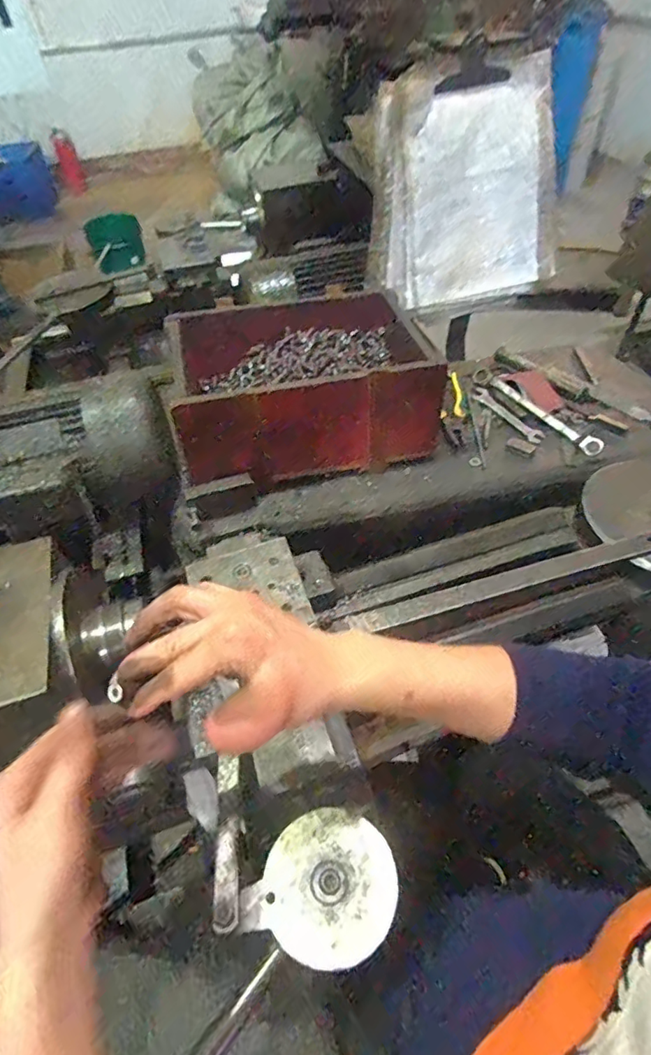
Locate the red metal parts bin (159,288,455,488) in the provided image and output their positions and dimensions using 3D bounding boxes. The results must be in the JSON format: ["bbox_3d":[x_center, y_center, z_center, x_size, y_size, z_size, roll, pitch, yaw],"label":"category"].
[{"bbox_3d":[-0.040,-0.222,0.793,0.366,0.123,0.290,-10,49,-4],"label":"red metal parts bin"}]

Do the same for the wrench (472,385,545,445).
[{"bbox_3d":[0.287,-0.182,0.831,0.028,0.014,0.149,-27,53,-18],"label":"wrench"}]

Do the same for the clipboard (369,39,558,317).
[{"bbox_3d":[0.219,-0.512,0.812,0.302,0.322,0.054,-12,34,1],"label":"clipboard"}]

